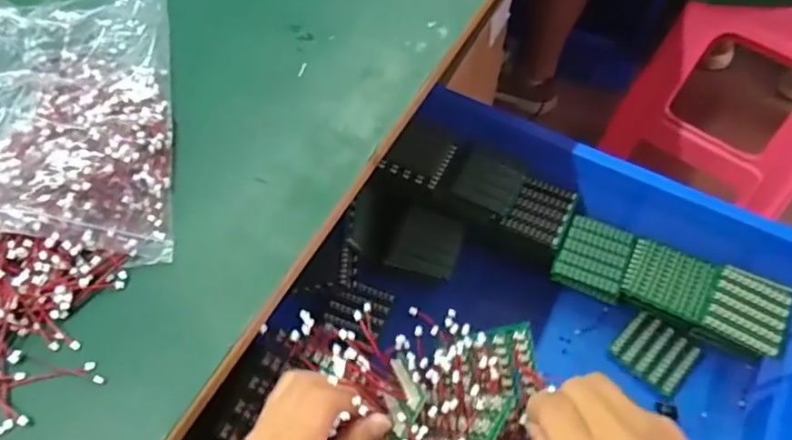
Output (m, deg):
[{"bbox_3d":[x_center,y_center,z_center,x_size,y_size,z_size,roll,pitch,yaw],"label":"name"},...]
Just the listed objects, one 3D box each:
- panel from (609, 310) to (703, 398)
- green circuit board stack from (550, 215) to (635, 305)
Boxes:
[{"bbox_3d":[0.318,0.160,0.731,0.086,0.008,0.080,38,67,24],"label":"panel"},{"bbox_3d":[0.246,0.047,0.741,0.081,0.026,0.088,21,61,16],"label":"green circuit board stack"}]

